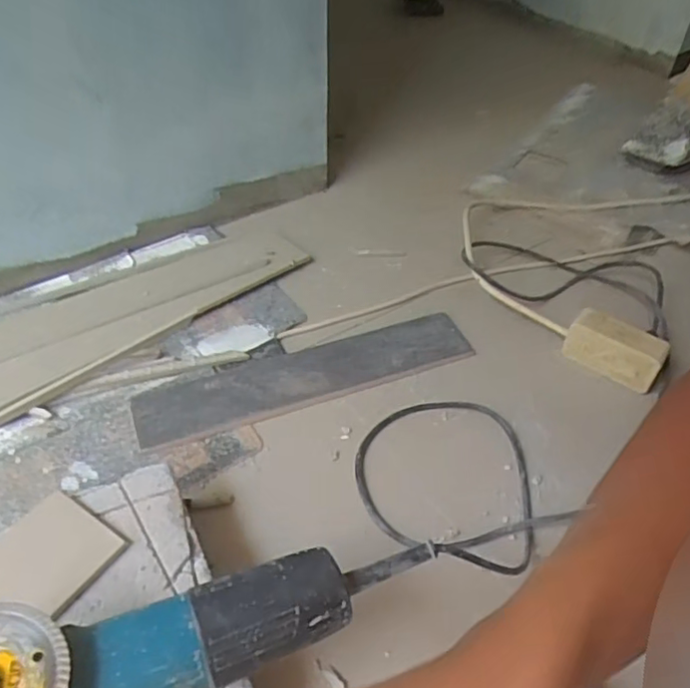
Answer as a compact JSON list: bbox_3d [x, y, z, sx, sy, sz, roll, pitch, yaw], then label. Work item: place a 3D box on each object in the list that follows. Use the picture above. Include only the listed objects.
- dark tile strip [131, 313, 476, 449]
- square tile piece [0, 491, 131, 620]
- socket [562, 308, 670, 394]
[{"bbox_3d":[-0.040,0.032,0.707,0.392,0.010,0.087,-16,47,-17],"label":"dark tile strip"},{"bbox_3d":[-0.231,0.166,0.460,0.081,0.006,0.101,28,50,24],"label":"square tile piece"},{"bbox_3d":[0.312,0.005,0.714,0.105,0.055,0.057,26,50,18],"label":"socket"}]

